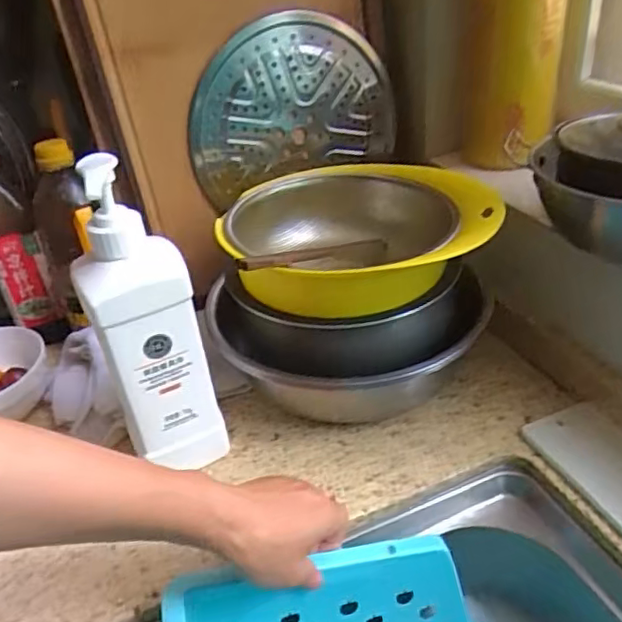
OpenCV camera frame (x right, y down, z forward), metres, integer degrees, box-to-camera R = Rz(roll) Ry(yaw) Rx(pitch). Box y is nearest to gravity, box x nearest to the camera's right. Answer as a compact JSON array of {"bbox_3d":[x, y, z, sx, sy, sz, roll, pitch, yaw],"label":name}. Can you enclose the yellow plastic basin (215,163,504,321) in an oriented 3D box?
[{"bbox_3d":[0.049,-0.079,0.600,0.255,0.071,0.197,7,37,19],"label":"yellow plastic basin"}]

